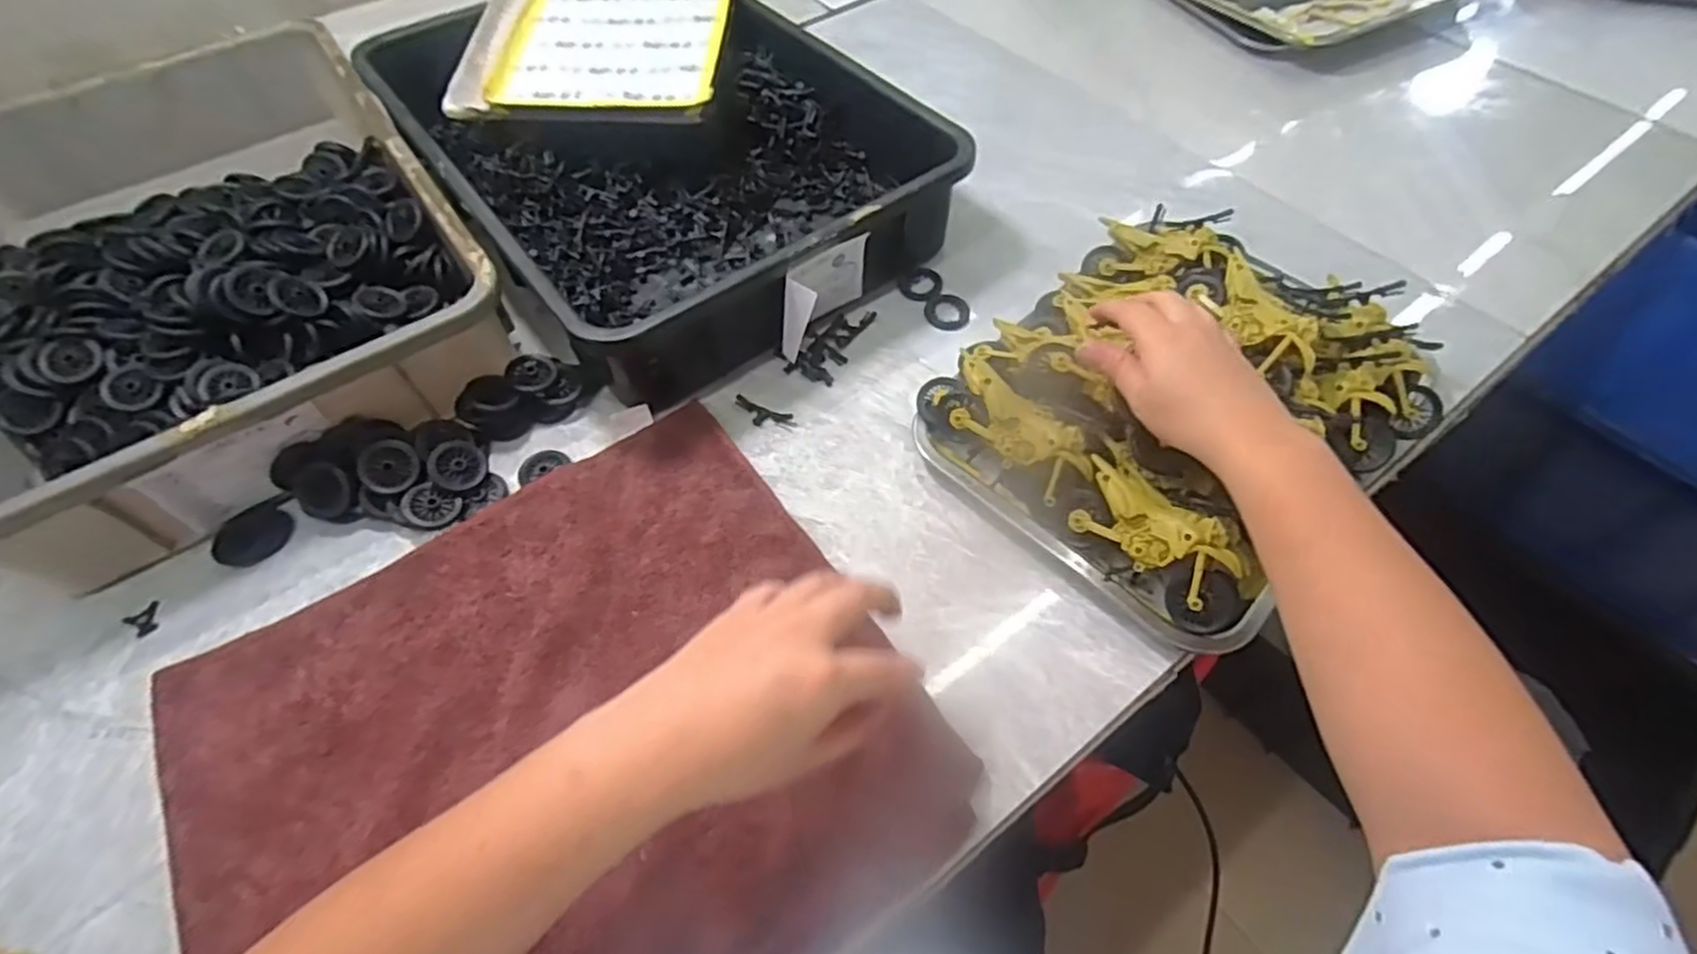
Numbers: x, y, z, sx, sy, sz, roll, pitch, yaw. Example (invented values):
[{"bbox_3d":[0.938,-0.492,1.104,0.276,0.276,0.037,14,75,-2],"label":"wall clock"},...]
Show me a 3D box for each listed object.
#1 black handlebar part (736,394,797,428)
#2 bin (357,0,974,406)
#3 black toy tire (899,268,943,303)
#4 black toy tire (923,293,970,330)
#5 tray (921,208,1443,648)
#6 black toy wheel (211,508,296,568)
[{"bbox_3d":[-0.065,-0.048,0.572,0.052,0.005,0.019,18,59,12],"label":"black handlebar part"},{"bbox_3d":[-0.176,-0.306,0.685,0.351,0.100,0.515,-33,63,-19],"label":"bin"},{"bbox_3d":[0.066,-0.171,0.653,0.036,0.004,0.039,0,57,1],"label":"black toy tire"},{"bbox_3d":[0.085,-0.142,0.633,0.038,0.004,0.044,10,58,7],"label":"black toy tire"},{"bbox_3d":[0.240,-0.067,0.529,0.319,0.088,0.268,-36,64,-20],"label":"tray"},{"bbox_3d":[-0.416,0.042,0.516,0.042,0.010,0.047,31,63,19],"label":"black toy wheel"}]

